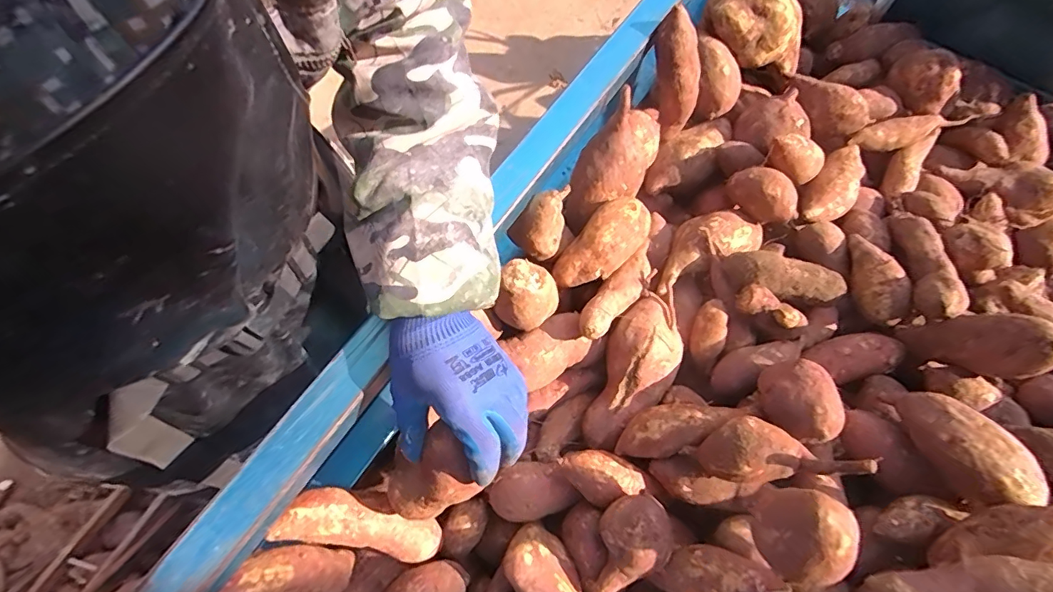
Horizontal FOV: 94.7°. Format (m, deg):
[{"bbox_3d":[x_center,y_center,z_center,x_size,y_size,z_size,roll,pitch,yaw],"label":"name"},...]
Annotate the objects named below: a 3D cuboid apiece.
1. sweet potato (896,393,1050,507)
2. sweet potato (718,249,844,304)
[{"bbox_3d":[0.367,0.127,0.406,0.047,0.043,0.100,-24,67,-14],"label":"sweet potato"},{"bbox_3d":[0.291,-0.022,0.550,0.129,0.038,0.047,10,63,2],"label":"sweet potato"}]

